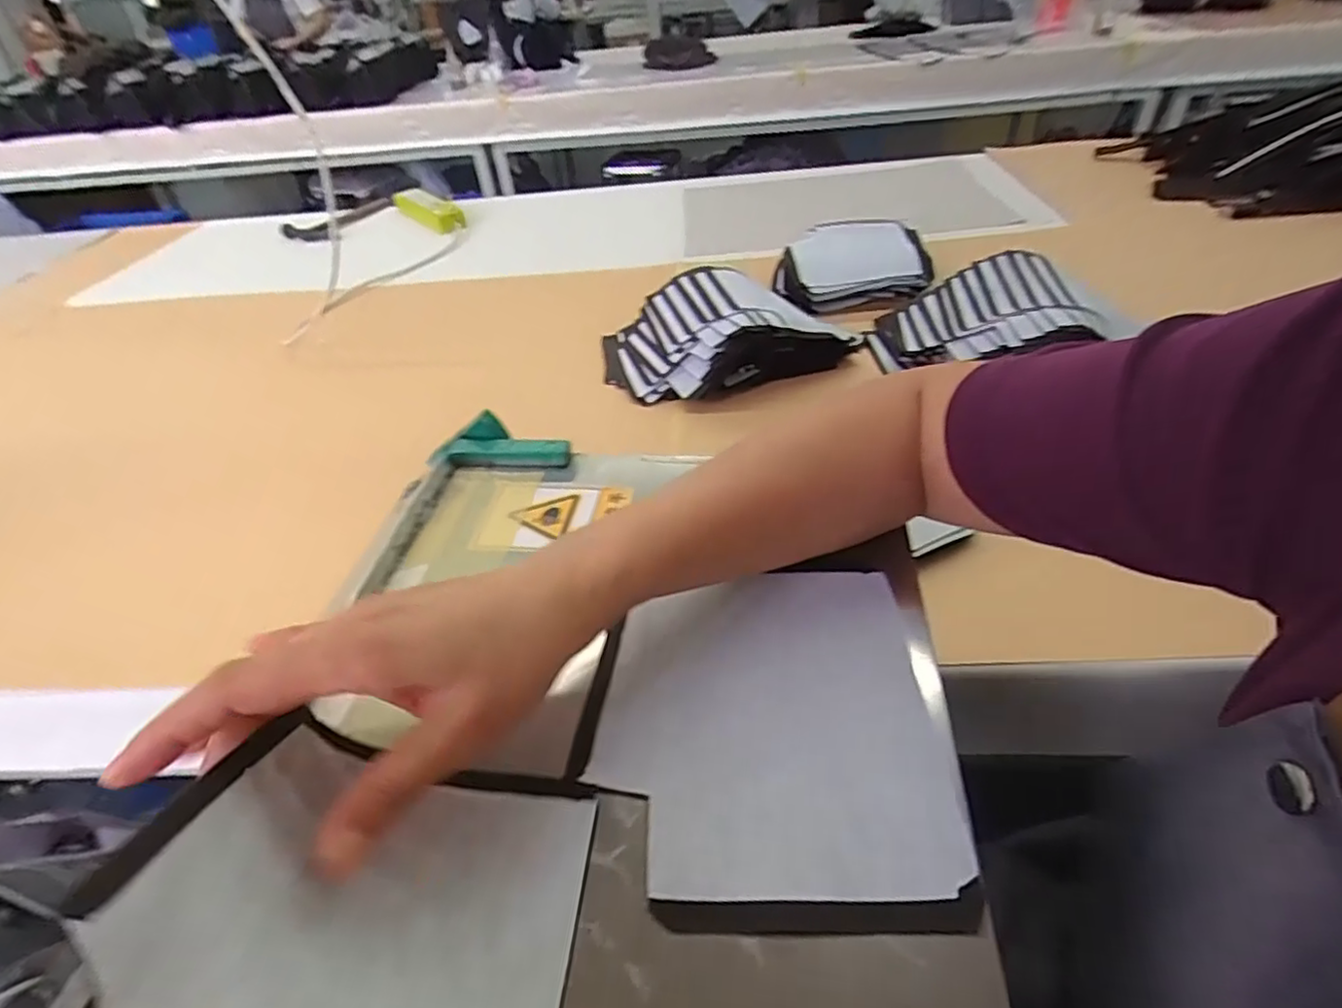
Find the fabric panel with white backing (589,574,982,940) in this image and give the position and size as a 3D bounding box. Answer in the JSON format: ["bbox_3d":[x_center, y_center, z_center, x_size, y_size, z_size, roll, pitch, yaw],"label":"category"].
[{"bbox_3d":[0.042,0.091,0.280,0.139,0.008,0.158,1,41,1],"label":"fabric panel with white backing"}]

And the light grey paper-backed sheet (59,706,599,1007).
[{"bbox_3d":[-0.097,0.141,0.191,0.116,0.087,0.158,-1,41,7],"label":"light grey paper-backed sheet"}]

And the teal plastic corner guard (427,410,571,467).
[{"bbox_3d":[-0.112,-0.042,0.432,0.089,0.022,0.030,-3,41,5],"label":"teal plastic corner guard"}]

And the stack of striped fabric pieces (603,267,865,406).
[{"bbox_3d":[0.070,-0.208,0.765,0.307,0.077,0.189,-8,40,-1],"label":"stack of striped fabric pieces"}]

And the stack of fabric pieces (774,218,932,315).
[{"bbox_3d":[0.245,-0.333,0.902,0.207,0.058,0.149,-7,40,-1],"label":"stack of fabric pieces"}]

